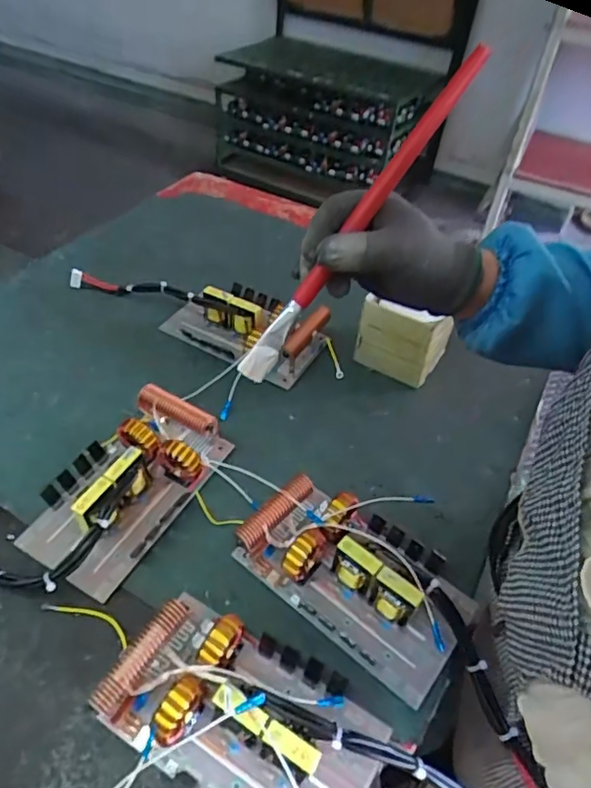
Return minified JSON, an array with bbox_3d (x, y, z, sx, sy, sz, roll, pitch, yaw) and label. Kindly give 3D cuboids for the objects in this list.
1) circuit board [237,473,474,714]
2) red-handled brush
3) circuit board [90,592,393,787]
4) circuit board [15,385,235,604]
[{"bbox_3d":[0.065,0.175,0.552,0.219,0.068,0.135,31,53,25],"label":"circuit board"},{"bbox_3d":[0.046,-0.124,0.404,0.012,0.021,0.282,45,104,34],"label":"red-handled brush"},{"bbox_3d":[-0.042,0.260,0.452,0.224,0.056,0.129,25,51,21],"label":"circuit board"},{"bbox_3d":[-0.183,0.091,0.607,0.144,0.057,0.230,27,51,22],"label":"circuit board"}]

